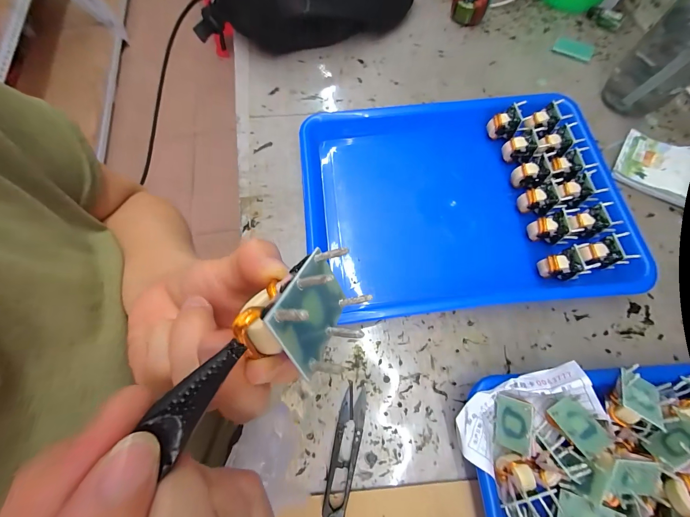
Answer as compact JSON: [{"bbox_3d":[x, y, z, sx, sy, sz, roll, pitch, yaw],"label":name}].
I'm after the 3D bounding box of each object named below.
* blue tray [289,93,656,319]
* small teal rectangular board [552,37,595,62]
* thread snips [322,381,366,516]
[{"bbox_3d":[0.113,-0.065,0.328,0.313,0.038,0.241,-6,70,0],"label":"blue tray"},{"bbox_3d":[0.320,-0.293,0.420,0.052,0.005,0.030,24,73,10],"label":"small teal rectangular board"},{"bbox_3d":[0.001,0.165,0.260,0.022,0.014,0.102,10,71,6],"label":"thread snips"}]

